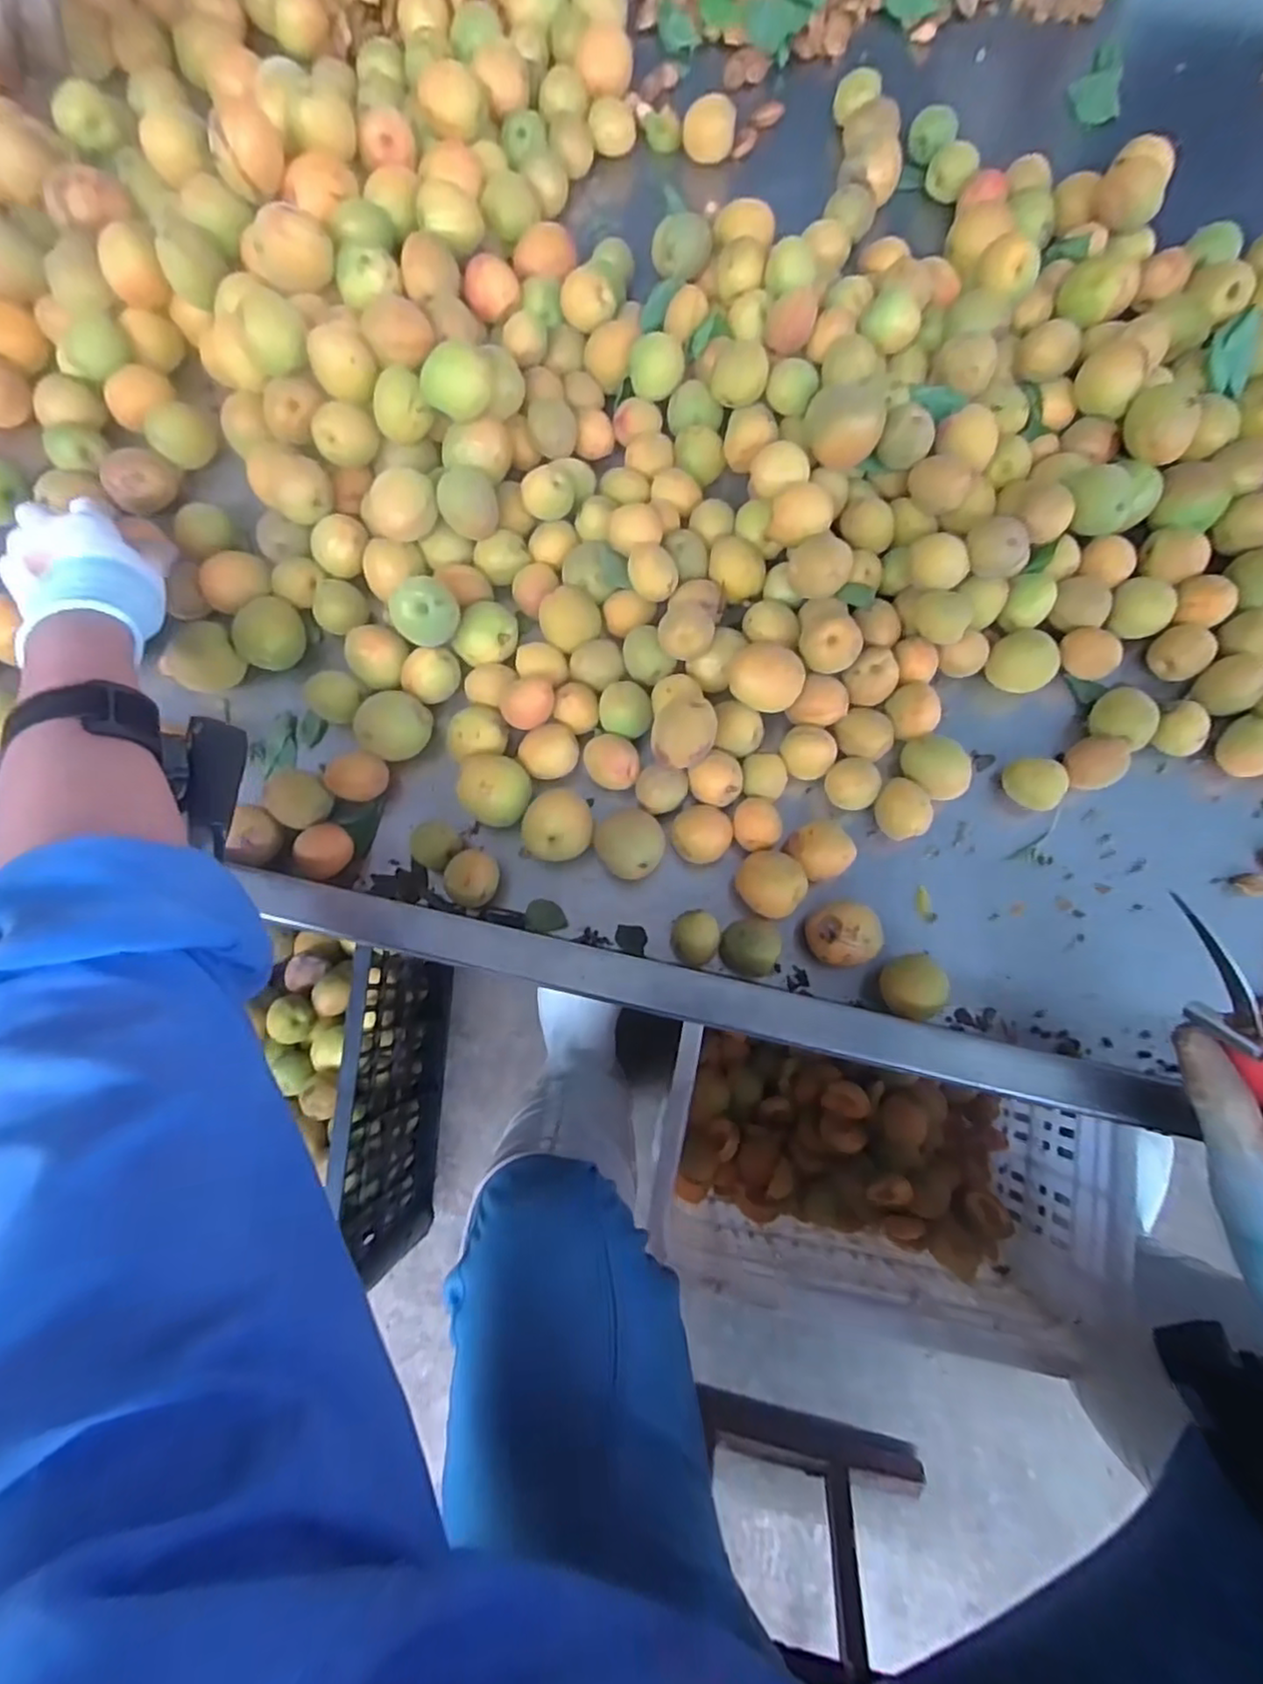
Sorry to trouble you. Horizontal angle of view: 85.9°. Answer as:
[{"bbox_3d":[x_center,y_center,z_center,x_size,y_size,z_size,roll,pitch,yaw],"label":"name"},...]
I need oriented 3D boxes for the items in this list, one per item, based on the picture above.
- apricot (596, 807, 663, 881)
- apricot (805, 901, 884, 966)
[{"bbox_3d":[0.000,0.003,0.432,0.040,0.038,0.042,0,77,1],"label":"apricot"},{"bbox_3d":[0.128,0.058,0.417,0.043,0.043,0.035,4,78,2],"label":"apricot"}]

